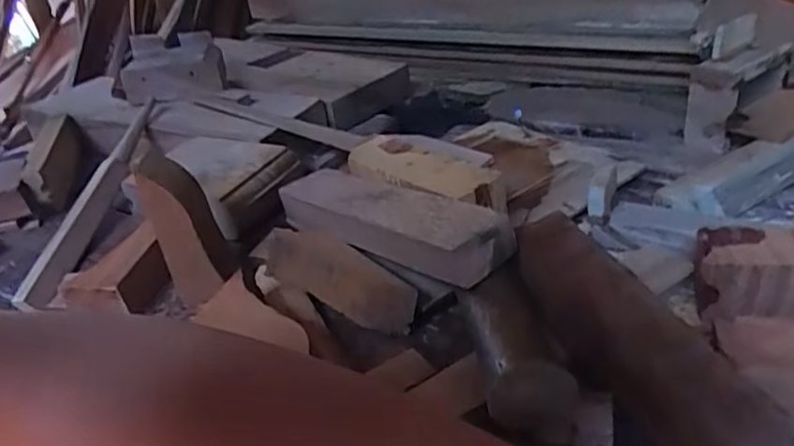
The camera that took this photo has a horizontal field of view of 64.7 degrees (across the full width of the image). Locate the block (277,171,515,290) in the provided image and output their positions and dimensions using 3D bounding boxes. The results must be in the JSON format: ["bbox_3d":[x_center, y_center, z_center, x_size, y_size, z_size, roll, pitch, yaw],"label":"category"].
[{"bbox_3d":[-0.010,-0.003,0.375,0.046,0.024,0.180,-26,26,-30],"label":"block"}]

